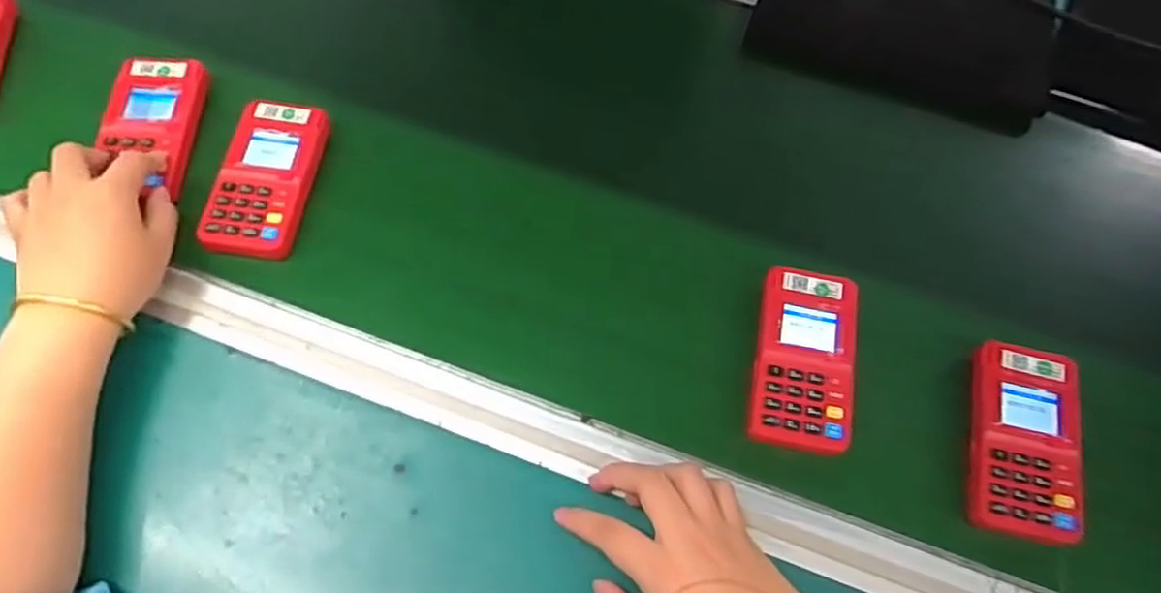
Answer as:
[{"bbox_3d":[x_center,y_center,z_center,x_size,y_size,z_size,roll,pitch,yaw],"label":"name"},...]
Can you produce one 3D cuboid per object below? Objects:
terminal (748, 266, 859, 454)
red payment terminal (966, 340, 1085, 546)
[{"bbox_3d":[0.151,0.040,0.508,0.062,0.020,0.130,14,59,-2],"label":"terminal"},{"bbox_3d":[0.293,0.092,0.493,0.060,0.023,0.124,13,59,-2],"label":"red payment terminal"}]

